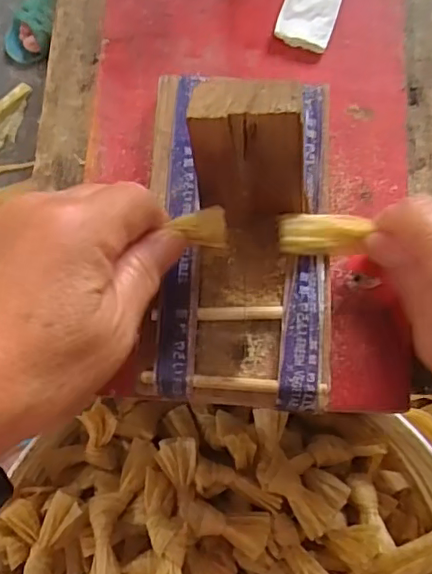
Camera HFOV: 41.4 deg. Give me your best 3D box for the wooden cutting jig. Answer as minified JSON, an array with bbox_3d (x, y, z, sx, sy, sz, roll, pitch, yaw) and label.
[{"bbox_3d":[0.009,-0.027,0.239,0.085,0.075,0.153,1,80,3],"label":"wooden cutting jig"}]

